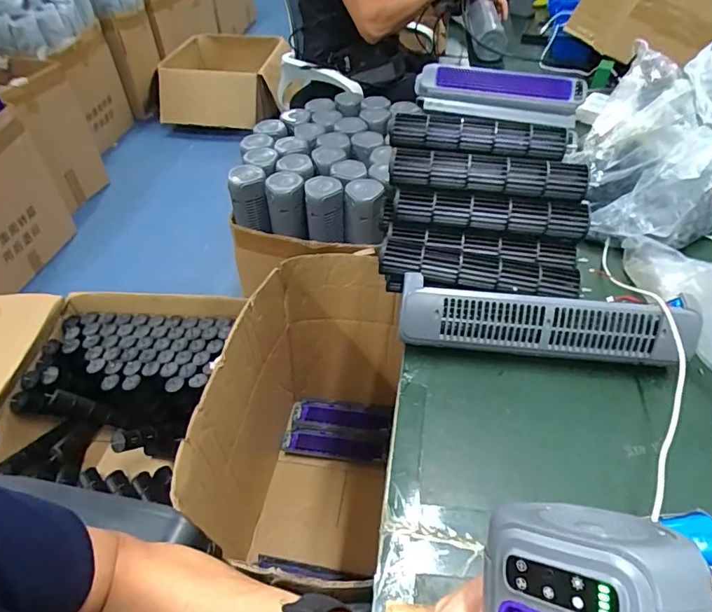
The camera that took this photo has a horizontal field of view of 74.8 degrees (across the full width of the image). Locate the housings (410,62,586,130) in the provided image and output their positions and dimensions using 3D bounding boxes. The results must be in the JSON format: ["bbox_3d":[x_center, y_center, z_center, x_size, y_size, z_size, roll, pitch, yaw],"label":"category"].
[{"bbox_3d":[0.258,-0.382,0.842,0.299,0.051,0.113,9,47,9],"label":"housings"}]

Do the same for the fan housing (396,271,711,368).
[{"bbox_3d":[0.201,0.018,0.501,0.304,0.059,0.052,6,47,6],"label":"fan housing"}]

